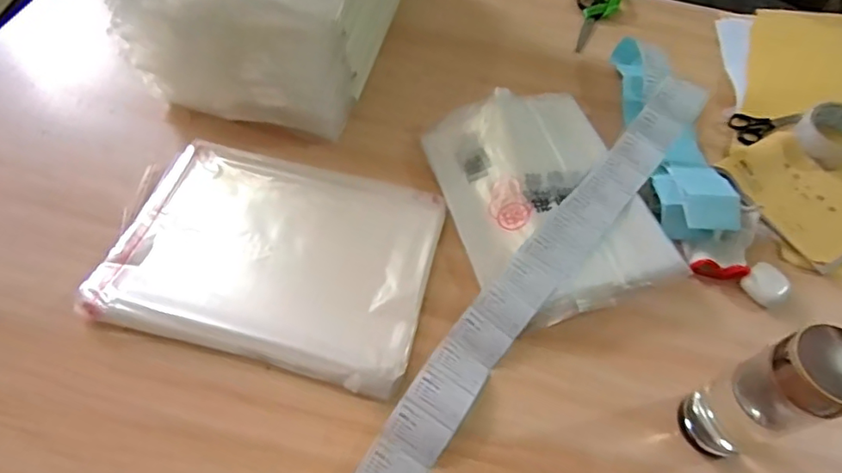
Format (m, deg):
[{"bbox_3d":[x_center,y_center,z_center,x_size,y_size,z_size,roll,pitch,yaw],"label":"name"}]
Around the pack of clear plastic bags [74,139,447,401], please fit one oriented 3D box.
[{"bbox_3d":[-0.171,0.012,0.616,0.364,0.027,0.263,12,59,7],"label":"pack of clear plastic bags"}]

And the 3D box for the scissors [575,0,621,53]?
[{"bbox_3d":[0.294,-0.380,0.893,0.068,0.024,0.182,20,60,12],"label":"scissors"}]

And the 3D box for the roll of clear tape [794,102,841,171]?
[{"bbox_3d":[0.574,-0.143,0.728,0.088,0.035,0.085,0,58,0],"label":"roll of clear tape"}]

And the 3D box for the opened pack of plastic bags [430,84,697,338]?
[{"bbox_3d":[0.146,-0.058,0.664,0.230,0.025,0.324,-19,60,-12],"label":"opened pack of plastic bags"}]

